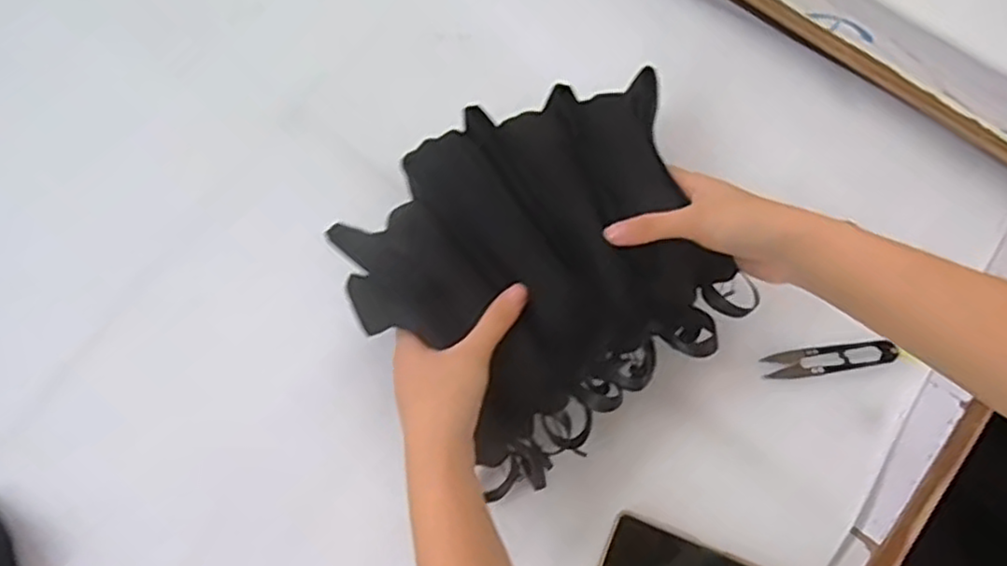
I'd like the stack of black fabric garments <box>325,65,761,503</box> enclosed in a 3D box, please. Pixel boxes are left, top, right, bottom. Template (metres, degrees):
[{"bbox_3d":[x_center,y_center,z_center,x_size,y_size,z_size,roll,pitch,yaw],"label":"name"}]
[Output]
[{"bbox_3d":[0.038,-0.016,0.504,0.255,0.086,0.215,-37,78,-8],"label":"stack of black fabric garments"}]

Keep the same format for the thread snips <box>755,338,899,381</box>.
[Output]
[{"bbox_3d":[0.254,0.060,0.551,0.096,0.008,0.022,-10,75,12],"label":"thread snips"}]

